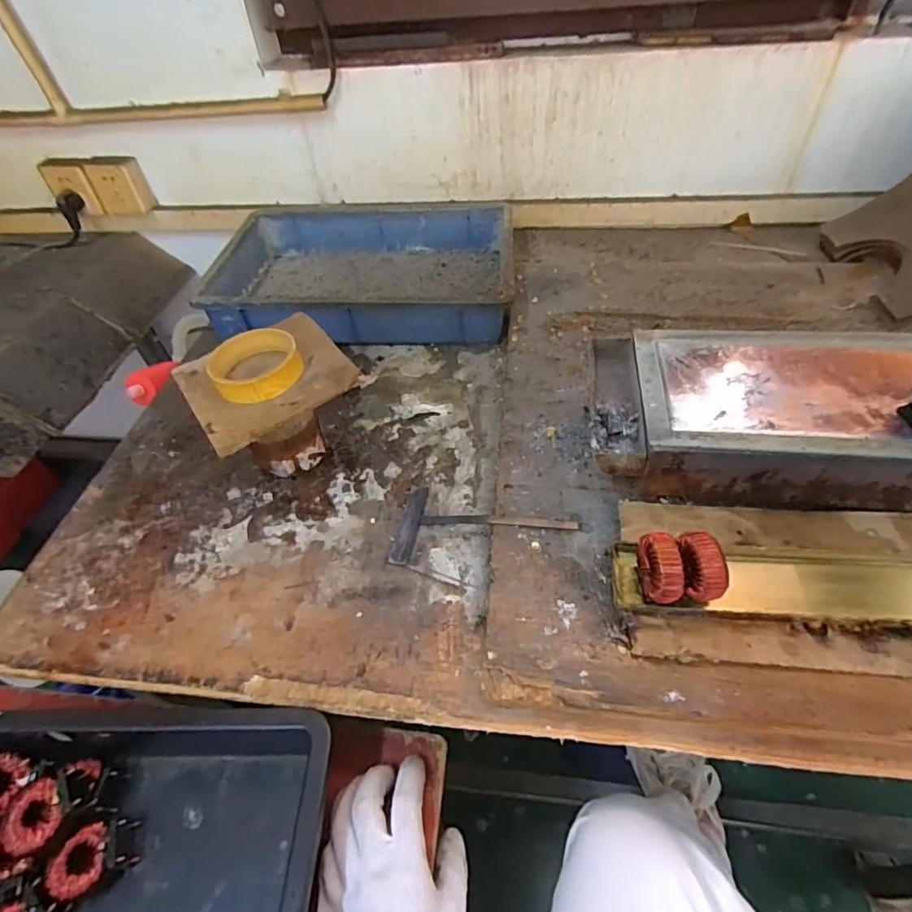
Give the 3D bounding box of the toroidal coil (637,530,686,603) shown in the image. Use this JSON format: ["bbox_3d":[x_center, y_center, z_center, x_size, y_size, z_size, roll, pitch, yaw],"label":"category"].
[{"bbox_3d":[0.162,0.093,0.410,0.024,0.056,0.055,-5,48,0],"label":"toroidal coil"}]

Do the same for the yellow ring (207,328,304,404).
[{"bbox_3d":[-0.199,-0.090,0.511,0.085,0.028,0.090,-2,48,3],"label":"yellow ring"}]

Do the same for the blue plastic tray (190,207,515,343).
[{"bbox_3d":[-0.133,-0.281,0.791,0.433,0.088,0.314,-1,48,4],"label":"blue plastic tray"}]

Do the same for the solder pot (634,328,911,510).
[{"bbox_3d":[0.344,-0.038,0.486,0.333,0.083,0.177,4,49,8],"label":"solder pot"}]

